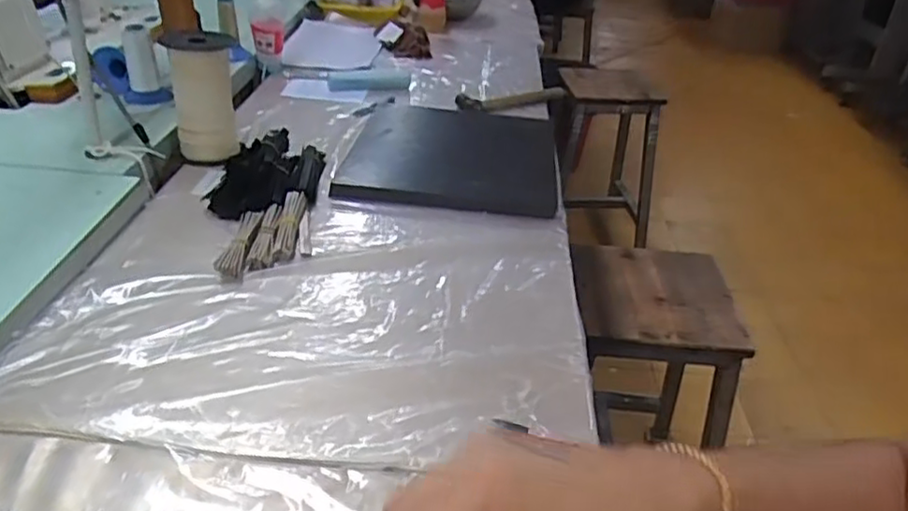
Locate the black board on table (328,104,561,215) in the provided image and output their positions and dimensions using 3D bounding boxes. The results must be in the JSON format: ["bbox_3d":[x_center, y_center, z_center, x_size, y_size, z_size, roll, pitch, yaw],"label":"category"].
[{"bbox_3d":[0.000,-0.155,0.996,0.296,0.025,0.317,5,34,1],"label":"black board on table"}]

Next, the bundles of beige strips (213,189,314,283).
[{"bbox_3d":[-0.209,-0.023,0.771,0.084,0.025,0.161,2,34,-5],"label":"bundles of beige strips"}]

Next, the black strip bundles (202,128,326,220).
[{"bbox_3d":[-0.241,-0.112,0.873,0.126,0.053,0.170,2,34,-5],"label":"black strip bundles"}]

